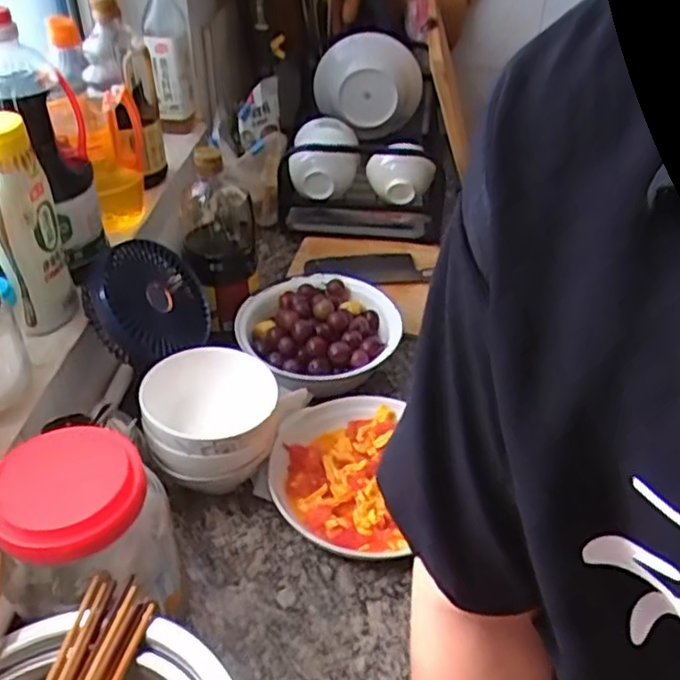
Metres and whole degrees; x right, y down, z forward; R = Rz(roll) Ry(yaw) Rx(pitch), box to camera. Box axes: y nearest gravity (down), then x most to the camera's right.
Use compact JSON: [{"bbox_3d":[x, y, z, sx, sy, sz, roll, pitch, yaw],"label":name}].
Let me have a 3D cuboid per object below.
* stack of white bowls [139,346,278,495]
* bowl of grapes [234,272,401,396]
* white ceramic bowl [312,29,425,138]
[{"bbox_3d":[-0.136,0.090,0.744,0.137,0.111,0.136,-9,43,-11],"label":"stack of white bowls"},{"bbox_3d":[-0.025,-0.009,0.894,0.201,0.063,0.184,-12,44,-15],"label":"bowl of grapes"},{"bbox_3d":[0.061,-0.432,1.187,0.178,0.160,0.056,7,12,-32],"label":"white ceramic bowl"}]

